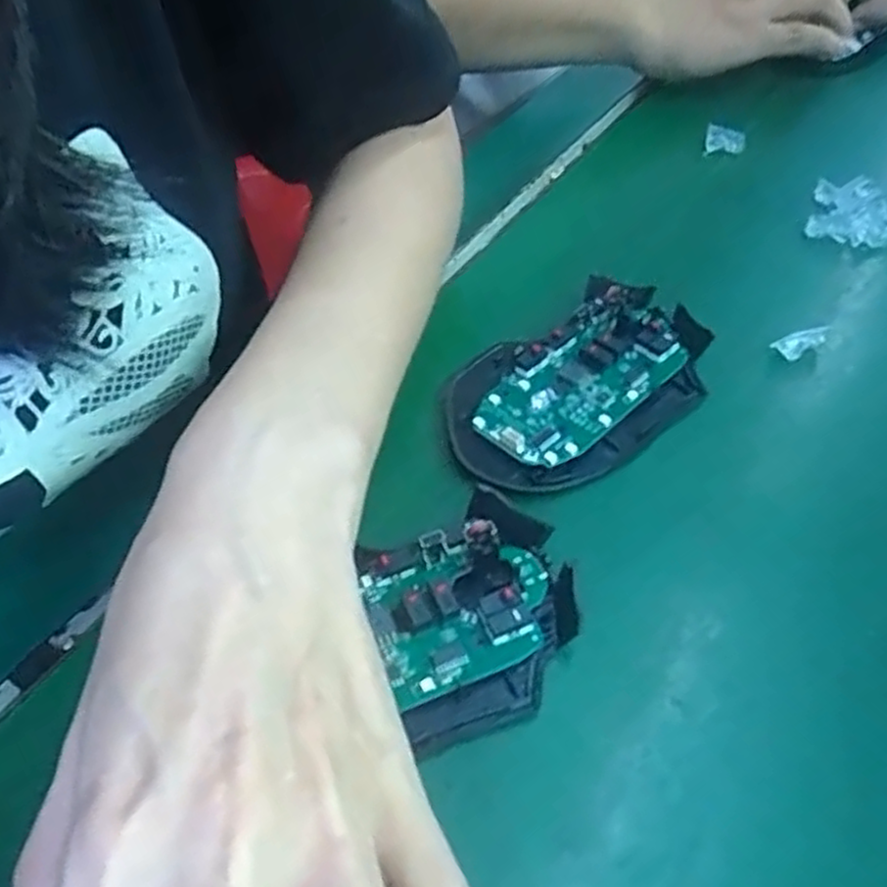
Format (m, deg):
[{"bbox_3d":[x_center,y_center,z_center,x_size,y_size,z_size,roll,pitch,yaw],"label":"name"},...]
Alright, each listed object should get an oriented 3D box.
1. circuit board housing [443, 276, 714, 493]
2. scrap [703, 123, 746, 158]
[{"bbox_3d":[0.052,-0.024,0.288,0.114,0.025,0.071,-36,56,-25],"label":"circuit board housing"},{"bbox_3d":[0.156,-0.168,0.409,0.022,0.018,0.011,14,51,18],"label":"scrap"}]

